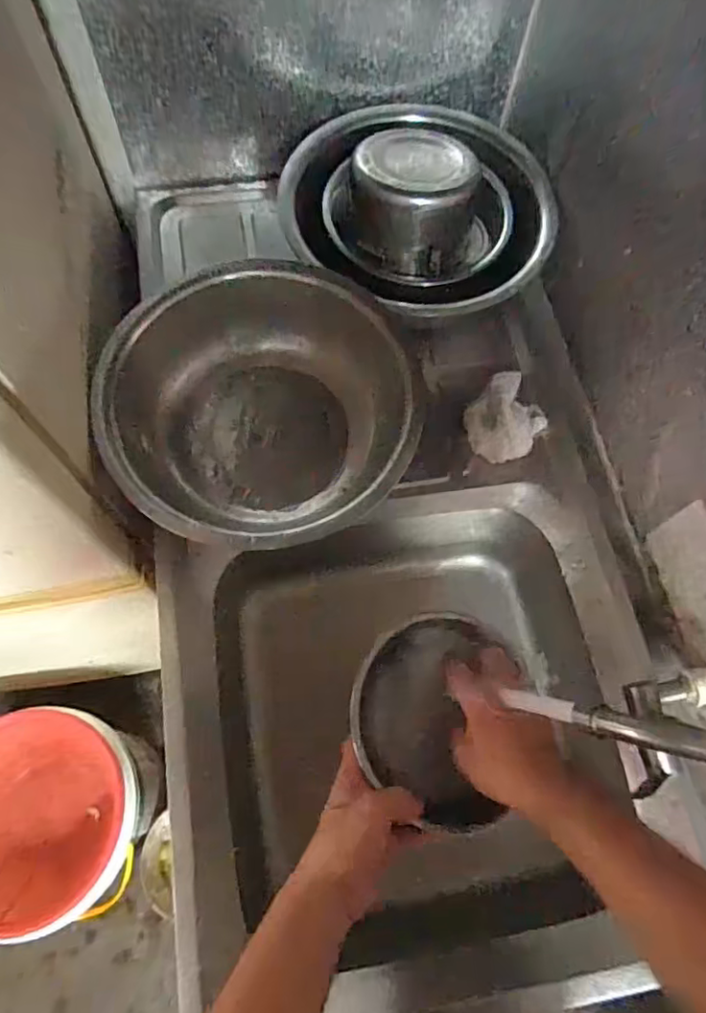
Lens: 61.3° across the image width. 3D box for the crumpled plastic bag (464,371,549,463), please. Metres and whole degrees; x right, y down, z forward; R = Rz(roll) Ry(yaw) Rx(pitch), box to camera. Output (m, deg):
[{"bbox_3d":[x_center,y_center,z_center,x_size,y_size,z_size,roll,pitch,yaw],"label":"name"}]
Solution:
[{"bbox_3d":[0.187,-0.110,0.707,0.086,0.044,0.111,38,71,12],"label":"crumpled plastic bag"}]

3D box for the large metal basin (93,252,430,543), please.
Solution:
[{"bbox_3d":[-0.107,-0.116,0.671,0.302,0.134,0.333,40,72,13],"label":"large metal basin"}]

